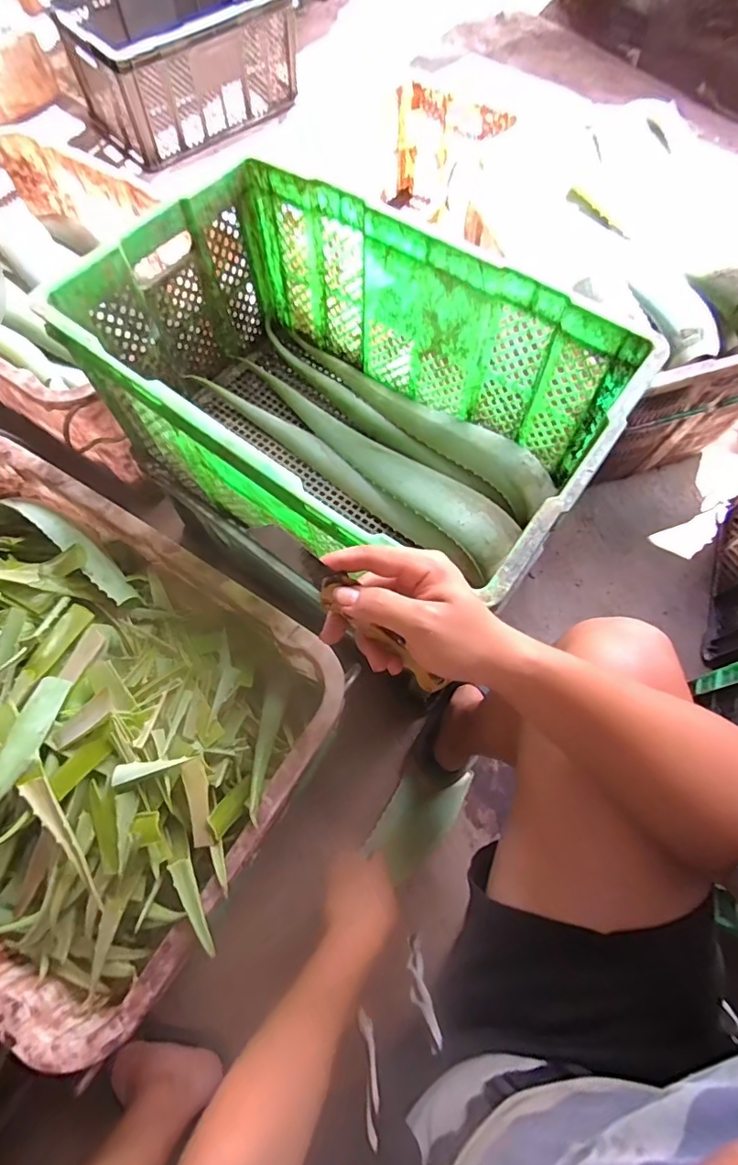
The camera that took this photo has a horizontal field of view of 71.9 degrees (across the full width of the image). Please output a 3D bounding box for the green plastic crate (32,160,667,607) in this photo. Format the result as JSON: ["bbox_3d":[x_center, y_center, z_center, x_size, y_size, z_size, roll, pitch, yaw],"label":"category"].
[{"bbox_3d":[-0.036,-0.236,0.695,0.628,0.294,0.394,37,73,13],"label":"green plastic crate"}]

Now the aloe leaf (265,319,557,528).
[{"bbox_3d":[0.049,-0.290,0.832,0.577,0.071,0.102,40,73,14],"label":"aloe leaf"}]

